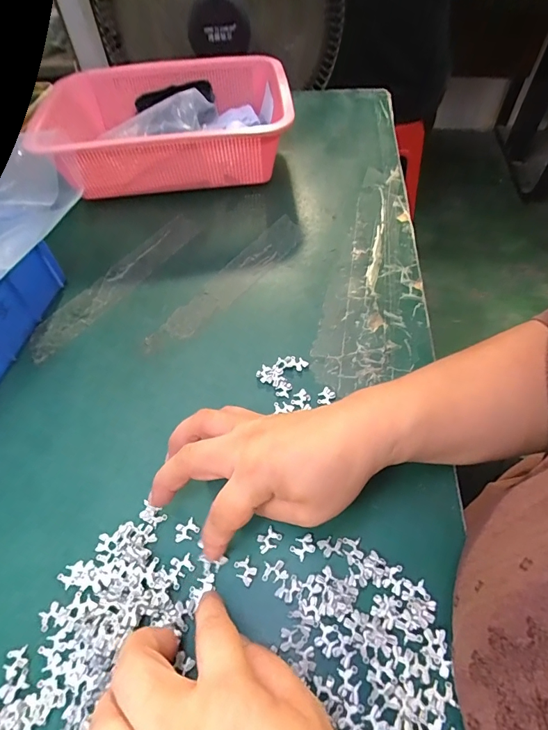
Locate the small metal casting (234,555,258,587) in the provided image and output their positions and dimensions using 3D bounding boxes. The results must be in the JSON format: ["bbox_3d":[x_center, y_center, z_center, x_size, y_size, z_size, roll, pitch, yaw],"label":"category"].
[{"bbox_3d":[-0.018,0.128,0.247,0.012,0.004,0.016,-30,58,-16],"label":"small metal casting"}]

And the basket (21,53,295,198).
[{"bbox_3d":[-0.137,-0.300,0.506,0.300,0.090,0.209,-6,54,0],"label":"basket"}]

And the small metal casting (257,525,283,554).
[{"bbox_3d":[-0.003,0.112,0.257,0.016,0.004,0.014,-19,55,-9],"label":"small metal casting"}]

